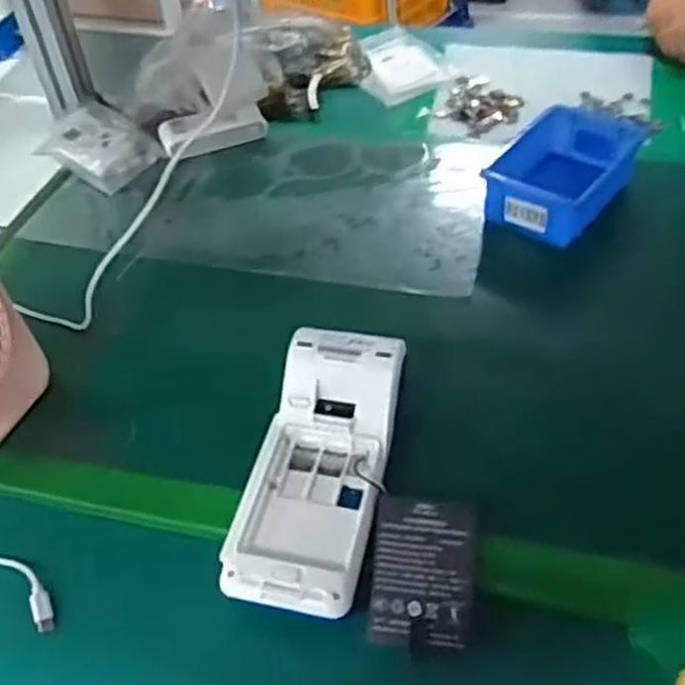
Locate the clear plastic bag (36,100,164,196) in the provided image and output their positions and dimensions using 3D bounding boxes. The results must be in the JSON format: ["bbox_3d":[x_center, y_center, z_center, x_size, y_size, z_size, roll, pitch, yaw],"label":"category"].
[{"bbox_3d":[-0.263,-0.213,0.782,0.142,0.024,0.098,28,52,24],"label":"clear plastic bag"}]

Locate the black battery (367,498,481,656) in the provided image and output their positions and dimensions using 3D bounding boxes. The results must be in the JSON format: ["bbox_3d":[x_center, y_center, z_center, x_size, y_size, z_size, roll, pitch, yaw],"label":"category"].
[{"bbox_3d":[0.048,0.134,0.427,0.059,0.006,0.085,3,71,6],"label":"black battery"}]

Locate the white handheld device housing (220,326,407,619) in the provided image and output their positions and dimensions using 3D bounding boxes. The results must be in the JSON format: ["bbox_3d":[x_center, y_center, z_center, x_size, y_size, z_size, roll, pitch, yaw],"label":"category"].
[{"bbox_3d":[-0.013,0.078,0.460,0.080,0.046,0.181,10,59,10],"label":"white handheld device housing"}]

